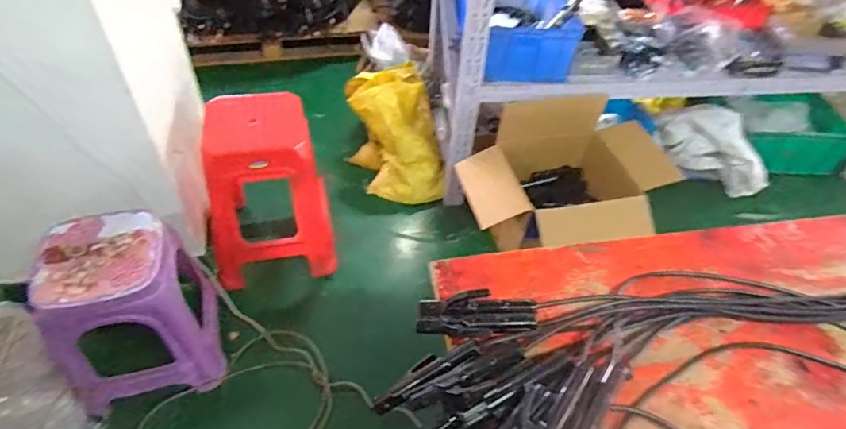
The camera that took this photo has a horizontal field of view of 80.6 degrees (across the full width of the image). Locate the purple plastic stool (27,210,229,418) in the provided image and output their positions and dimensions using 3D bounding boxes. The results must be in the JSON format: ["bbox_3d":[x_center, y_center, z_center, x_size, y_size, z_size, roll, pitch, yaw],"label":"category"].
[{"bbox_3d":[-0.783,0.263,1.359,0.363,0.443,0.336,-15,50,-17],"label":"purple plastic stool"}]

